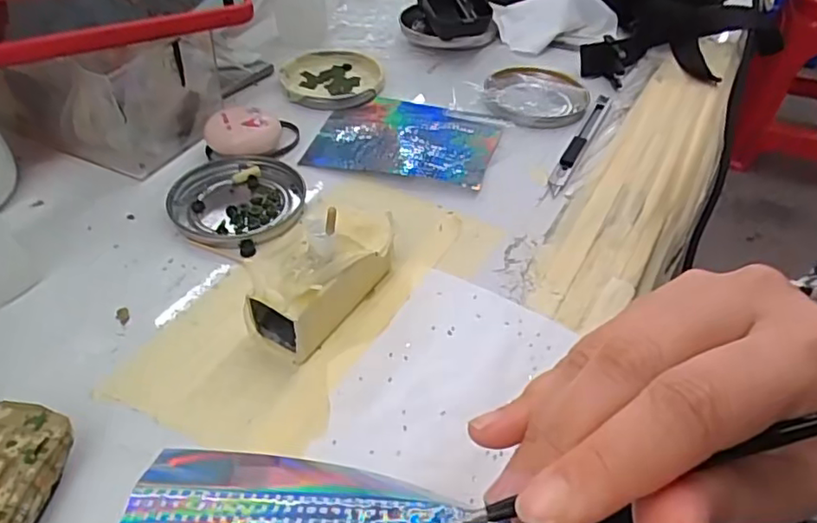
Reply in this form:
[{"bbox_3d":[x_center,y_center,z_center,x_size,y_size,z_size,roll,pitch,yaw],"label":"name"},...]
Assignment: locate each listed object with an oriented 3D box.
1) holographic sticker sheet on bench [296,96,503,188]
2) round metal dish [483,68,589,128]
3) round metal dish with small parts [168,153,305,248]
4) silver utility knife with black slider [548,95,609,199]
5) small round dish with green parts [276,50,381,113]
[{"bbox_3d":[-0.002,-0.087,0.425,0.122,0.011,0.098,12,42,11],"label":"holographic sticker sheet on bench"},{"bbox_3d":[0.099,-0.130,0.467,0.078,0.010,0.084,1,44,-1],"label":"round metal dish"},{"bbox_3d":[-0.104,-0.037,0.364,0.079,0.007,0.080,1,44,-1],"label":"round metal dish with small parts"},{"bbox_3d":[0.123,-0.088,0.427,0.011,0.006,0.133,21,47,18],"label":"silver utility knife with black slider"},{"bbox_3d":[-0.061,-0.144,0.481,0.076,0.012,0.081,1,44,-1],"label":"small round dish with green parts"}]

